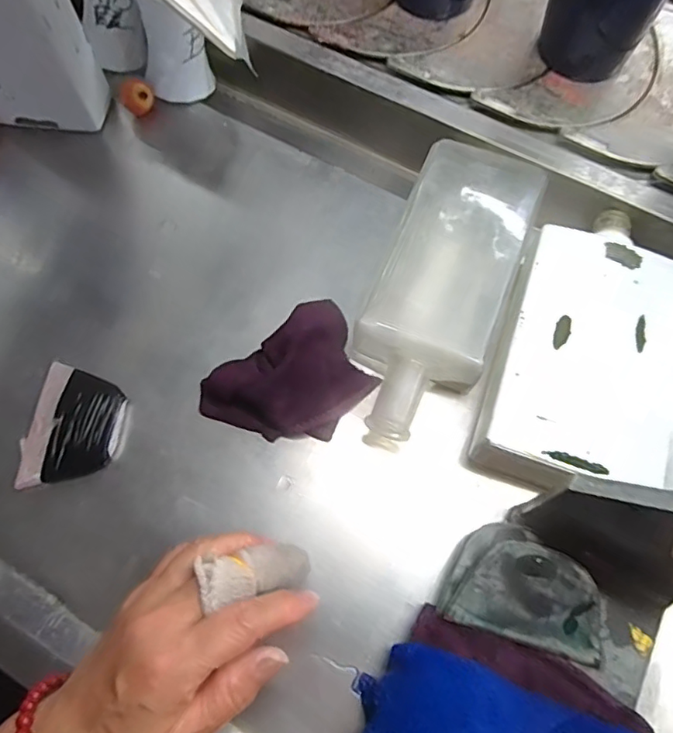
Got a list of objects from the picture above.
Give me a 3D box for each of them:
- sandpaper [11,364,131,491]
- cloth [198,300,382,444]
[{"bbox_3d":[-0.177,0.040,0.376,0.060,0.007,0.082,6,71,3],"label":"sandpaper"},{"bbox_3d":[-0.031,0.009,0.370,0.110,0.042,0.079,-34,74,-11],"label":"cloth"}]

